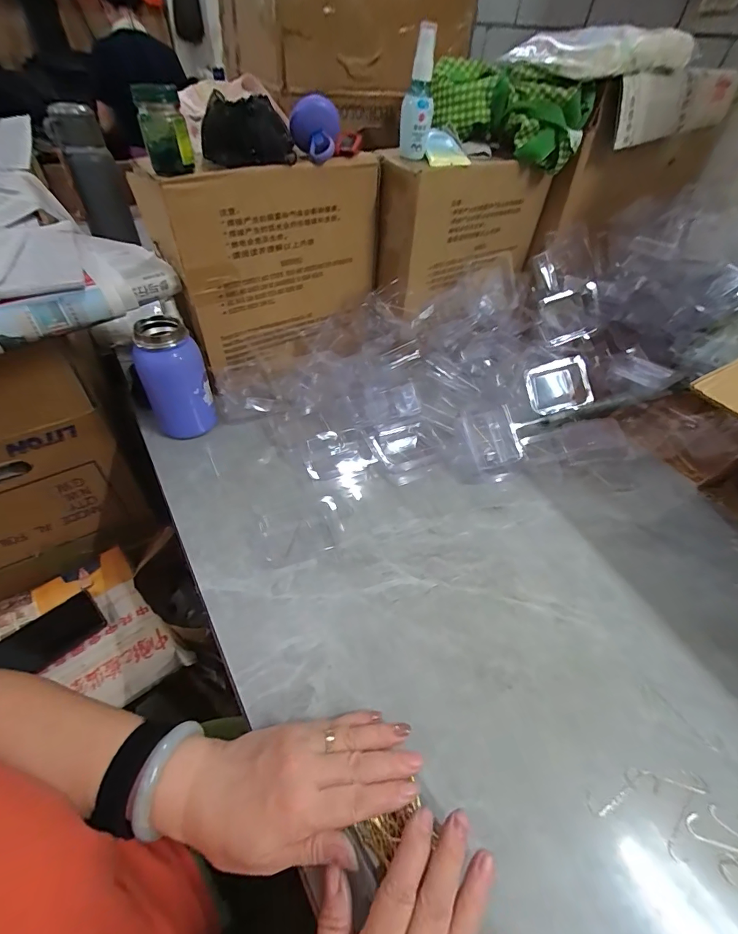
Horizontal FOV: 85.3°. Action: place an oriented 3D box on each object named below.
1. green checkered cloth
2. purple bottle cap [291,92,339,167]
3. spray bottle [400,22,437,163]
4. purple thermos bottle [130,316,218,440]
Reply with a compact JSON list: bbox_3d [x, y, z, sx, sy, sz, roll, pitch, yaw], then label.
[{"bbox_3d":[0.191,-0.487,0.553,0.207,0.088,0.072,24,50,16],"label":"green checkered cloth"},{"bbox_3d":[-0.063,-0.393,0.464,0.054,0.056,0.053,0,48,-5],"label":"purple bottle cap"},{"bbox_3d":[0.059,-0.440,0.477,0.036,0.116,0.031,8,47,1],"label":"spray bottle"},{"bbox_3d":[-0.241,-0.106,0.498,0.068,0.138,0.060,-28,56,-27],"label":"purple thermos bottle"}]

